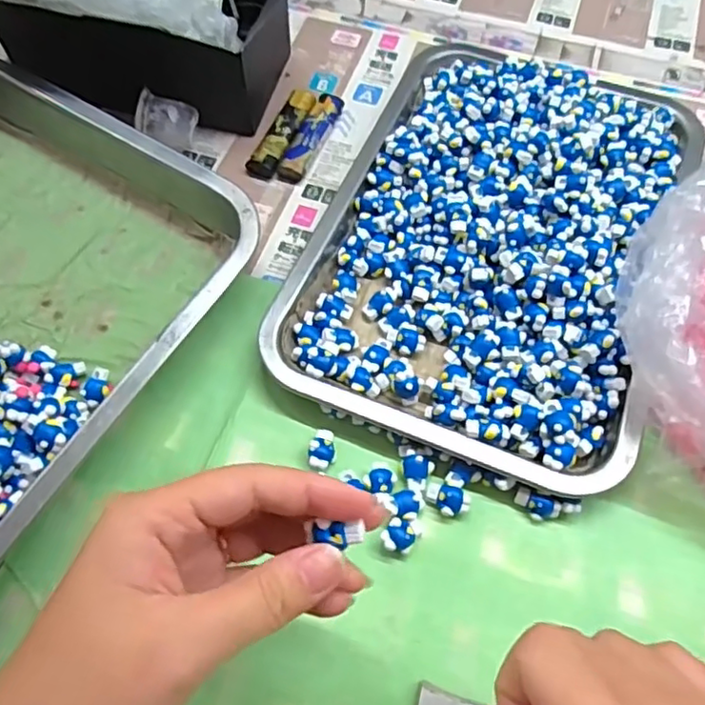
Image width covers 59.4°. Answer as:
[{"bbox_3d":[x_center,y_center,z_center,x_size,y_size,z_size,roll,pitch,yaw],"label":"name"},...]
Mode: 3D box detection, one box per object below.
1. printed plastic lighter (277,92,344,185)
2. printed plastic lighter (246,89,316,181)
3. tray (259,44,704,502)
[{"bbox_3d":[-0.029,-0.155,0.443,0.019,0.014,0.081,19,63,10],"label":"printed plastic lighter"},{"bbox_3d":[-0.050,-0.158,0.446,0.023,0.013,0.081,19,63,10],"label":"printed plastic lighter"},{"bbox_3d":[0.090,-0.079,0.383,0.203,0.041,0.292,20,63,11],"label":"tray"}]

